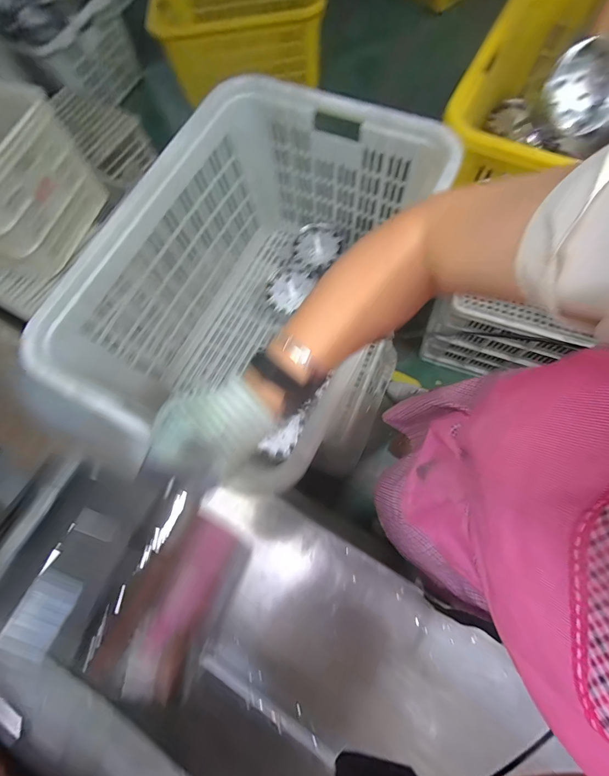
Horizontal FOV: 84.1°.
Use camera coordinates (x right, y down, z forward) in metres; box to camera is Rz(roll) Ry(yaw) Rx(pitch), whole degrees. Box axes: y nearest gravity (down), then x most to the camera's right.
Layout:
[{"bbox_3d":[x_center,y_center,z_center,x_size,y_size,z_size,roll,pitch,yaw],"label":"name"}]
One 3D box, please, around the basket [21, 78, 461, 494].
[{"bbox_3d":[-0.113,-0.227,0.844,0.567,0.457,0.814,25,73,8],"label":"basket"}]

